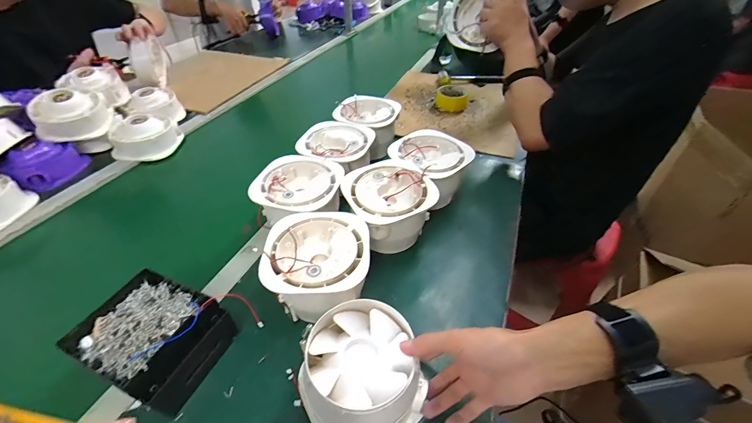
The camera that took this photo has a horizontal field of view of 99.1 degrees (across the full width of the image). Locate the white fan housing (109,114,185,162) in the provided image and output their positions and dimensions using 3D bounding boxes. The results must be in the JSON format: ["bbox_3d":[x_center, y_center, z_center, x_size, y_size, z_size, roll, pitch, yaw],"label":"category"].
[{"bbox_3d":[-0.554,-0.181,0.763,0.119,0.074,0.130,0,43,0],"label":"white fan housing"}]

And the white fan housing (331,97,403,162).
[{"bbox_3d":[-0.020,-0.201,0.745,0.137,0.079,0.133,19,46,19],"label":"white fan housing"}]

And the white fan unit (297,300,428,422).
[{"bbox_3d":[-0.017,0.181,0.350,0.122,0.090,0.127,-18,46,-19],"label":"white fan unit"}]

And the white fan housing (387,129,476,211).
[{"bbox_3d":[0.097,-0.074,0.625,0.129,0.109,0.127,0,43,0],"label":"white fan housing"}]

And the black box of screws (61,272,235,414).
[{"bbox_3d":[-0.271,0.152,0.394,0.154,0.061,0.119,17,46,18],"label":"black box of screws"}]

